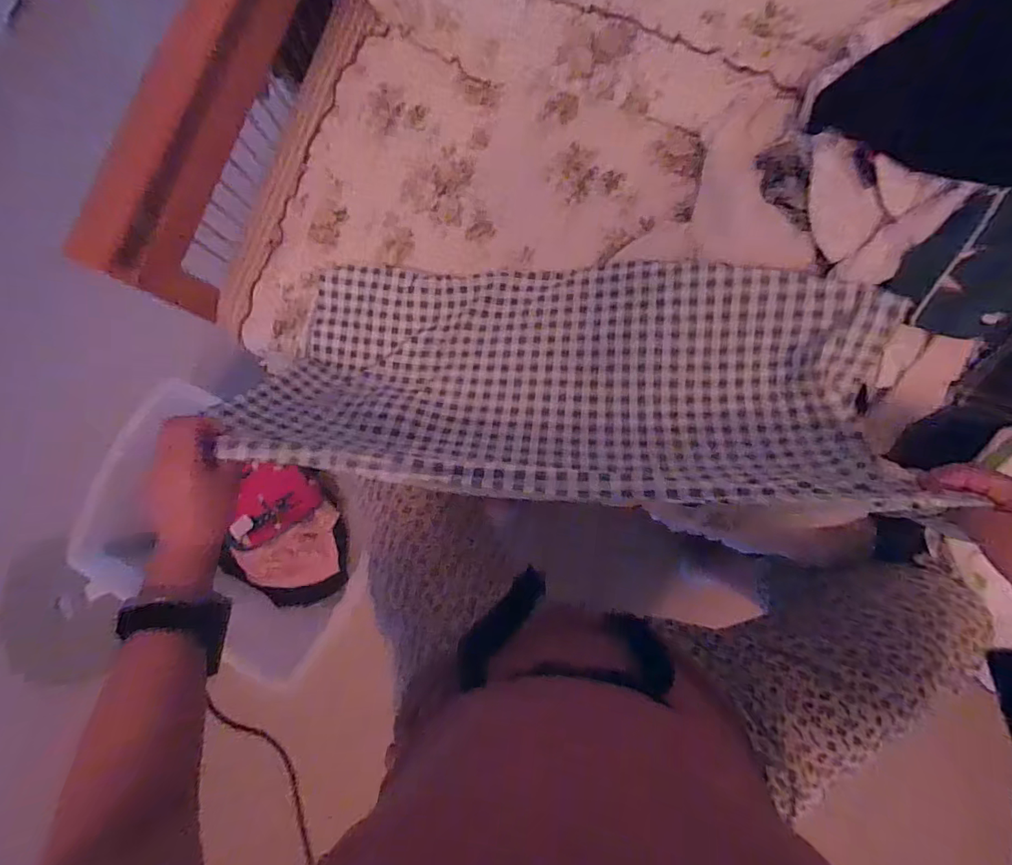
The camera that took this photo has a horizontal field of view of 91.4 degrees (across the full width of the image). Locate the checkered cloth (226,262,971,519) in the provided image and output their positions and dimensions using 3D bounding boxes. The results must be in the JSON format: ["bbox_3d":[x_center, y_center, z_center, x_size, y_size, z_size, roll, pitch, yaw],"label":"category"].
[{"bbox_3d":[0.055,-0.075,0.534,0.669,0.191,0.273,1,85,6],"label":"checkered cloth"}]

